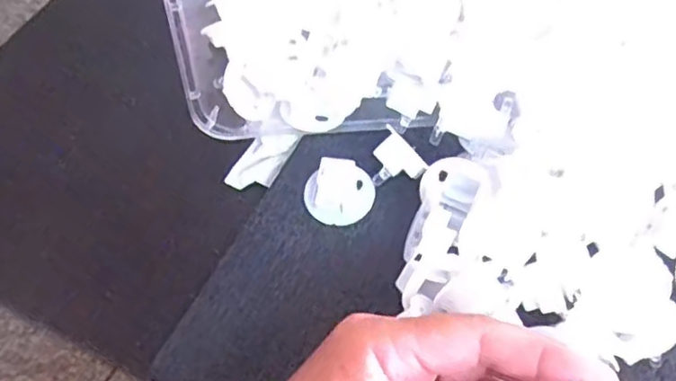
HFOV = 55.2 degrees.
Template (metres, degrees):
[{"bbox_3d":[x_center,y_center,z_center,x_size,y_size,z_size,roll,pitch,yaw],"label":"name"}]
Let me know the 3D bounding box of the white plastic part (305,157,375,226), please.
[{"bbox_3d":[0.001,0.001,0.305,0.031,0.004,0.030,0,87,-3],"label":"white plastic part"}]

